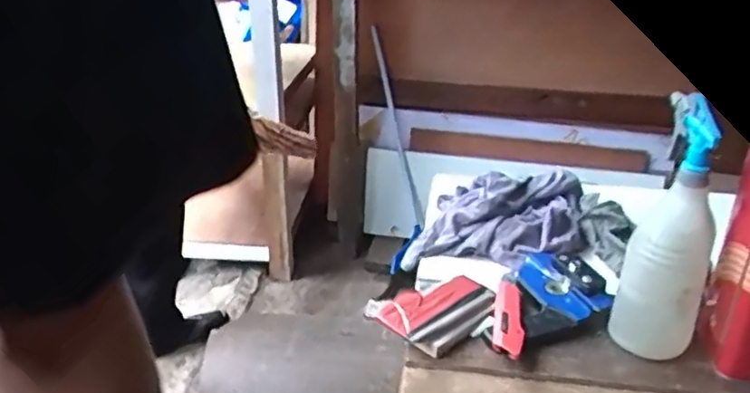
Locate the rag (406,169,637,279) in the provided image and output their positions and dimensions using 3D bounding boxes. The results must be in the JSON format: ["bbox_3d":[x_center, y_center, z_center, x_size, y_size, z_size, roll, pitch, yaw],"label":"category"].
[{"bbox_3d":[0.216,0.027,0.973,0.319,0.083,0.229,4,25,6],"label":"rag"}]

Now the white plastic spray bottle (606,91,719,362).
[{"bbox_3d":[0.327,0.041,0.703,0.084,0.277,0.123,14,28,24],"label":"white plastic spray bottle"}]

